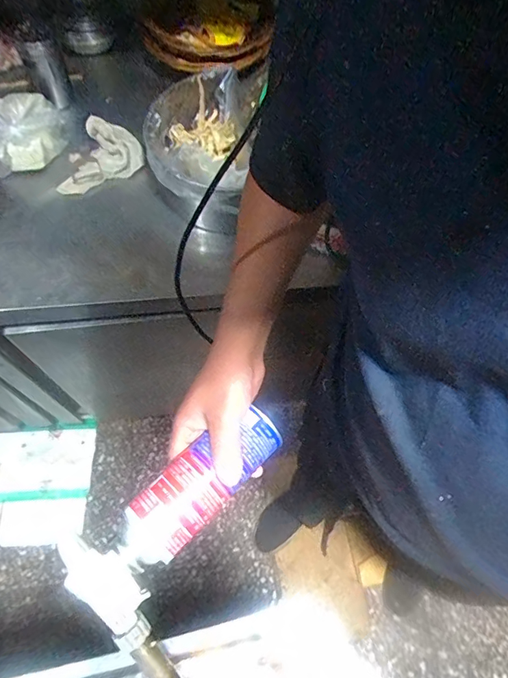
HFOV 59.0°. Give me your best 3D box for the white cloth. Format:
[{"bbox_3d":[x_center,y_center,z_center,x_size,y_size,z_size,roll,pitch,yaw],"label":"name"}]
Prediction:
[{"bbox_3d":[-0.300,-0.335,0.836,0.137,0.042,0.166,38,68,15],"label":"white cloth"}]

